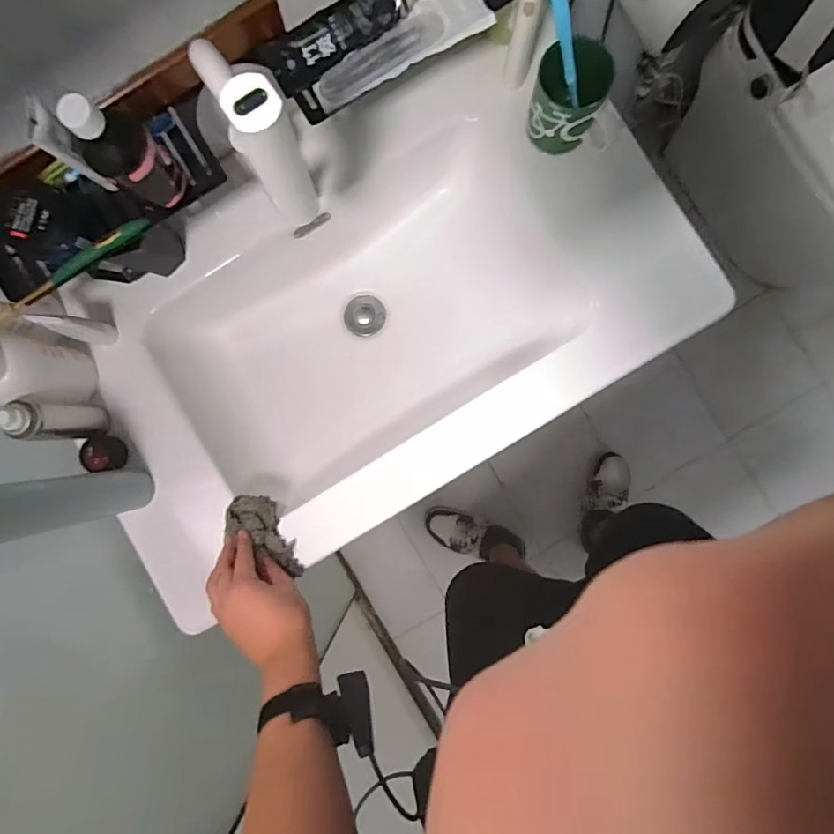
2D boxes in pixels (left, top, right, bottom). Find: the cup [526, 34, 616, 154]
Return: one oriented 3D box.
[{"bbox_3d":[0.173,-0.359,0.582,0.089,0.092,0.082,13,89,2],"label":"cup"}]

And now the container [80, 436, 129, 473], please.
[{"bbox_3d":[-0.392,0.045,0.631,0.040,0.036,0.043,0,89,2],"label":"container"}]

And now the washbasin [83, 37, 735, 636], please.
[{"bbox_3d":[-0.043,-0.138,0.715,0.712,0.197,0.453,-31,88,1],"label":"washbasin"}]

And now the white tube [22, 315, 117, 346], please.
[{"bbox_3d":[-0.401,-0.105,0.598,0.025,0.121,0.027,15,89,2],"label":"white tube"}]

